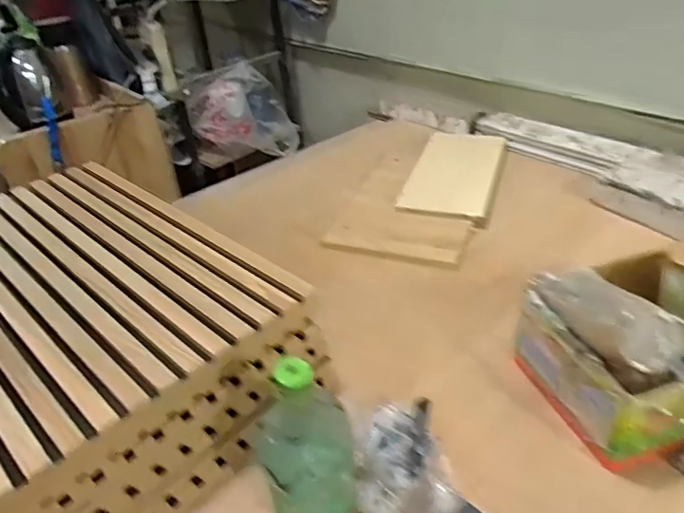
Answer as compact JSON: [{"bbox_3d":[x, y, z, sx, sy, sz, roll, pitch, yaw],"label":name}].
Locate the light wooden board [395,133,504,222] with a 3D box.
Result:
[{"bbox_3d":[0.231,-0.171,1.114,0.163,0.017,0.356,8,37,18],"label":"light wooden board"}]

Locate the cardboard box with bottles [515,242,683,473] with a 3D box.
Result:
[{"bbox_3d":[0.346,0.084,0.623,0.234,0.168,0.207,-16,36,-16],"label":"cardboard box with bottles"}]

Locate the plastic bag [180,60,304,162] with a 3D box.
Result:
[{"bbox_3d":[-0.269,-0.389,1.513,0.284,0.238,0.109,-14,36,-14],"label":"plastic bag"}]

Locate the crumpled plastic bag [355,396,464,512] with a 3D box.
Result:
[{"bbox_3d":[0.062,0.217,0.563,0.100,0.059,0.133,-11,35,-10],"label":"crumpled plastic bag"}]

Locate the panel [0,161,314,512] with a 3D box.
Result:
[{"bbox_3d":[-0.378,0.094,0.677,0.543,0.171,0.451,23,43,34],"label":"panel"}]

